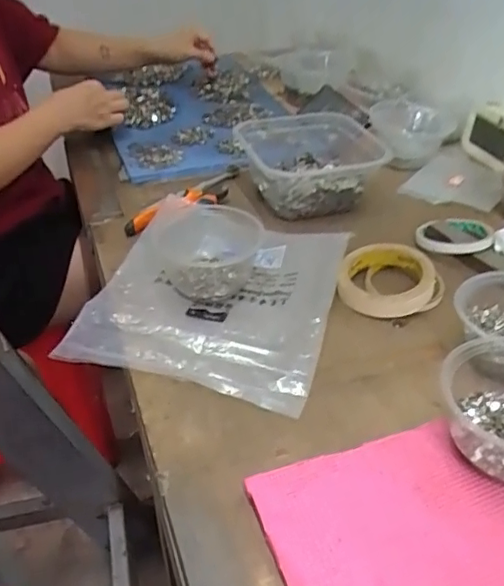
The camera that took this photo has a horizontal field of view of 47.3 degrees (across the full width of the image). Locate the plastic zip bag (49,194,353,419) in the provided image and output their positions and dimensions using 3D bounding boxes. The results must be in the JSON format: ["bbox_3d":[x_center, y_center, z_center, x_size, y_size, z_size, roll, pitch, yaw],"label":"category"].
[{"bbox_3d":[-0.036,-0.015,0.593,0.236,0.050,0.255,11,39,14],"label":"plastic zip bag"}]

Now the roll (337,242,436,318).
[{"bbox_3d":[0.142,-0.018,0.612,0.097,0.025,0.099,5,38,7],"label":"roll"}]

